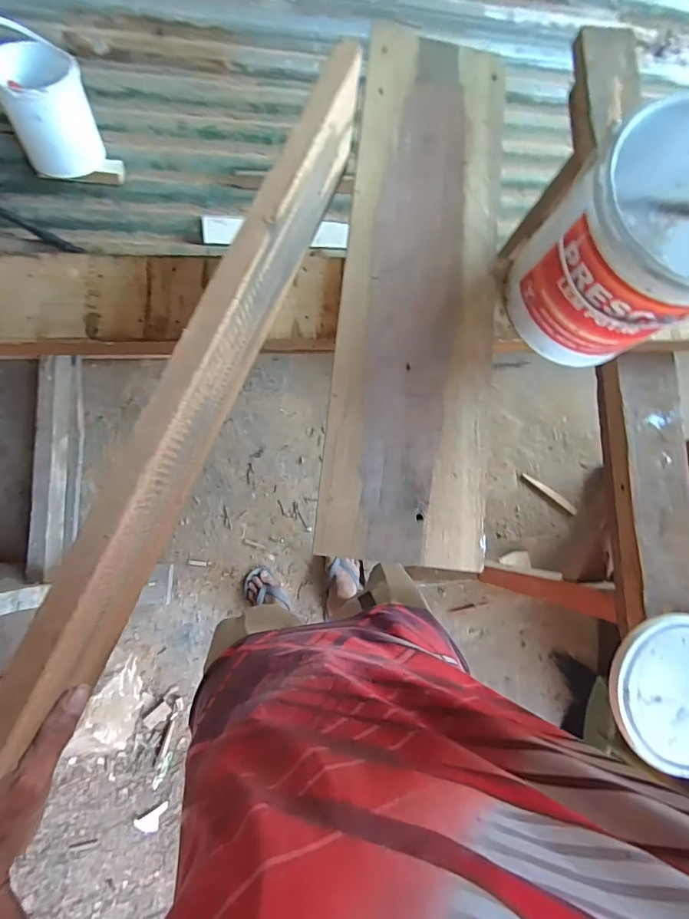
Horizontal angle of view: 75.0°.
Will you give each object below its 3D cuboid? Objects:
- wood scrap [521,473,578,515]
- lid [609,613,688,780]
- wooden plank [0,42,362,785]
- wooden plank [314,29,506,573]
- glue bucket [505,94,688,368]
[{"bbox_3d":[0.642,0.104,1.406,0.026,0.016,0.189,-45,68,-9],"label":"wood scrap"},{"bbox_3d":[0.404,0.281,0.531,0.167,0.031,0.166,1,83,-6],"label":"lid"},{"bbox_3d":[-0.123,-0.083,0.408,0.026,0.149,0.638,23,75,-2],"label":"wooden plank"},{"bbox_3d":[0.091,-0.212,0.523,0.178,0.028,0.645,7,82,-5],"label":"wooden plank"},{"bbox_3d":[0.297,-0.213,0.466,0.184,0.189,0.164,-34,87,-9],"label":"glue bucket"}]

